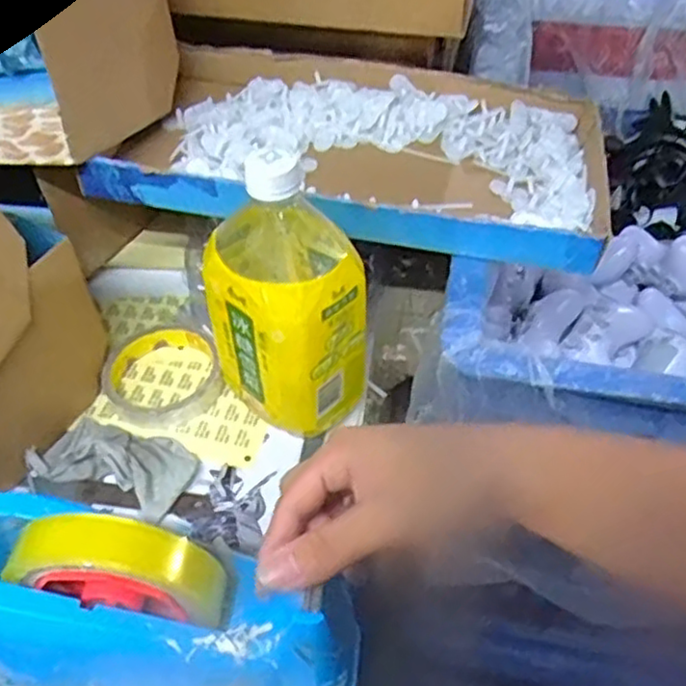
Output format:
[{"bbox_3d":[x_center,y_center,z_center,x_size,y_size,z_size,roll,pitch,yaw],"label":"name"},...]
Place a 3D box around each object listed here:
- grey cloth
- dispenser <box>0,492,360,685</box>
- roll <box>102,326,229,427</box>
[{"bbox_3d":[-0.156,0.077,0.471,0.106,0.027,0.059,14,49,12],"label":"grey cloth"},{"bbox_3d":[-0.098,0.144,0.355,0.200,0.103,0.070,15,48,-1],"label":"dispenser"},{"bbox_3d":[-0.133,0.021,0.519,0.083,0.020,0.090,0,48,0],"label":"roll"}]

